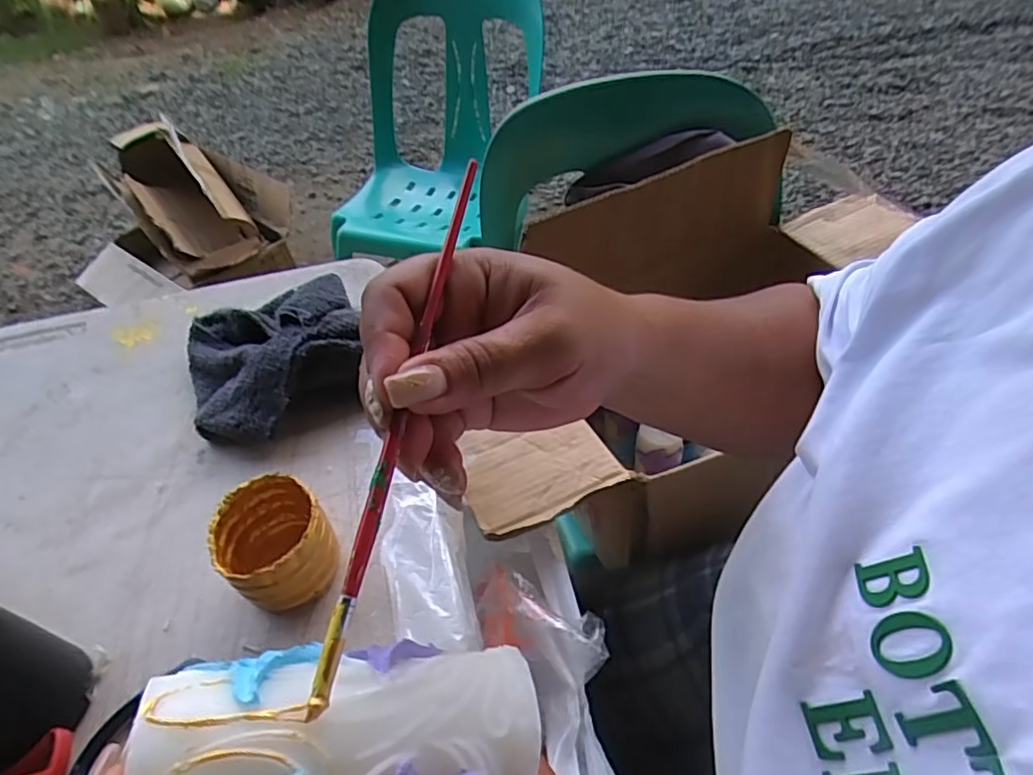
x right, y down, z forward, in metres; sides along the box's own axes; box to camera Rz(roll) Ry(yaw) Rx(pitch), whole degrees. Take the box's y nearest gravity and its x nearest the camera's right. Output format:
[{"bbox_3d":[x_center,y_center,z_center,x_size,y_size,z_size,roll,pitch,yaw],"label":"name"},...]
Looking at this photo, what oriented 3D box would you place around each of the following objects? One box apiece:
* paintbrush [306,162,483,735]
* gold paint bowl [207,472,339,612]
[{"bbox_3d":[-0.036,0.004,0.194,0.005,0.005,0.184,8,70,13],"label":"paintbrush"},{"bbox_3d":[-0.130,0.087,0.331,0.054,0.054,0.055,-3,46,3],"label":"gold paint bowl"}]

